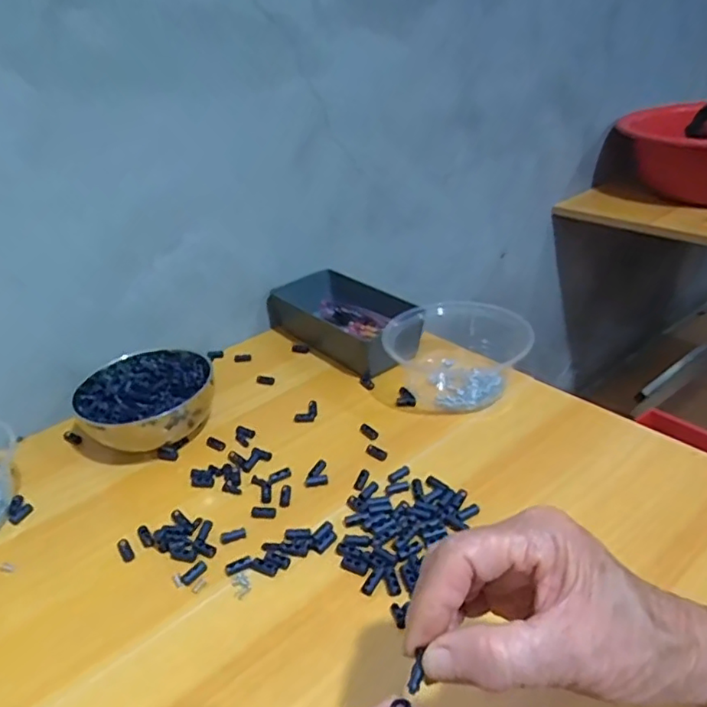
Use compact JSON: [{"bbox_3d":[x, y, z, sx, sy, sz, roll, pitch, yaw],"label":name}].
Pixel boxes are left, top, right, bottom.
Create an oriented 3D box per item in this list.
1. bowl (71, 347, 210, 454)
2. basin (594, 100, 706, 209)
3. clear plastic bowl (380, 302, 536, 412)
[{"bbox_3d":[-0.196,0.048,0.560,0.111,0.052,0.123,22,40,37],"label":"bowl"},{"bbox_3d":[0.623,-0.342,1.012,0.332,0.128,0.363,-4,31,2],"label":"basin"},{"bbox_3d":[0.095,-0.004,0.595,0.126,0.060,0.121,-4,31,2],"label":"clear plastic bowl"}]

